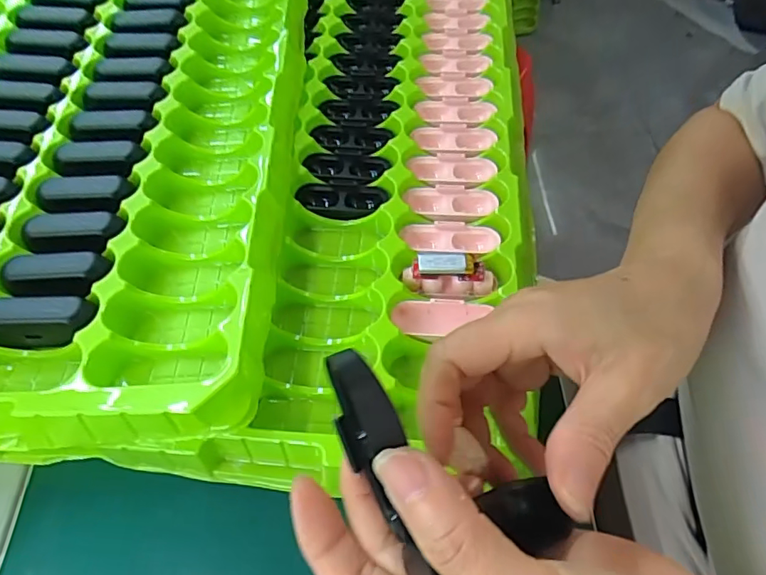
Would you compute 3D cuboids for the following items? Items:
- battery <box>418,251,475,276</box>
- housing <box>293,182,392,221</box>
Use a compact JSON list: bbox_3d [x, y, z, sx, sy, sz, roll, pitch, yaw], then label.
[{"bbox_3d":[0.039,-0.015,0.313,0.033,0.004,0.015,0,75,0],"label":"battery"},{"bbox_3d":[-0.029,-0.060,0.366,0.064,0.015,0.026,3,58,4],"label":"housing"}]

